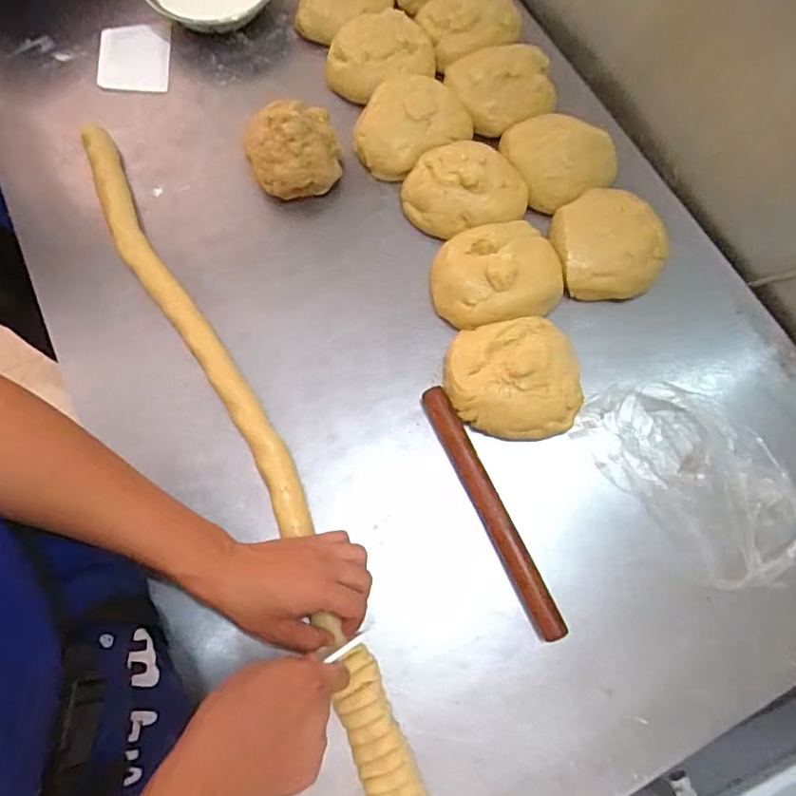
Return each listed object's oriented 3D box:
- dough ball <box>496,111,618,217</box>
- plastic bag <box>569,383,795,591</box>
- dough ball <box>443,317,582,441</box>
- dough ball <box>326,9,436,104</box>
[{"bbox_3d":[0.208,-0.310,0.681,0.116,0.051,0.125,0,72,-1],"label":"dough ball"},{"bbox_3d":[0.318,0.069,0.556,0.150,0.065,0.240,-38,76,-12],"label":"plastic bag"},{"bbox_3d":[0.126,-0.022,0.589,0.140,0.055,0.128,0,72,-1],"label":"dough ball"},{"bbox_3d":[-0.027,-0.477,0.733,0.148,0.044,0.128,-8,72,-3],"label":"dough ball"}]

